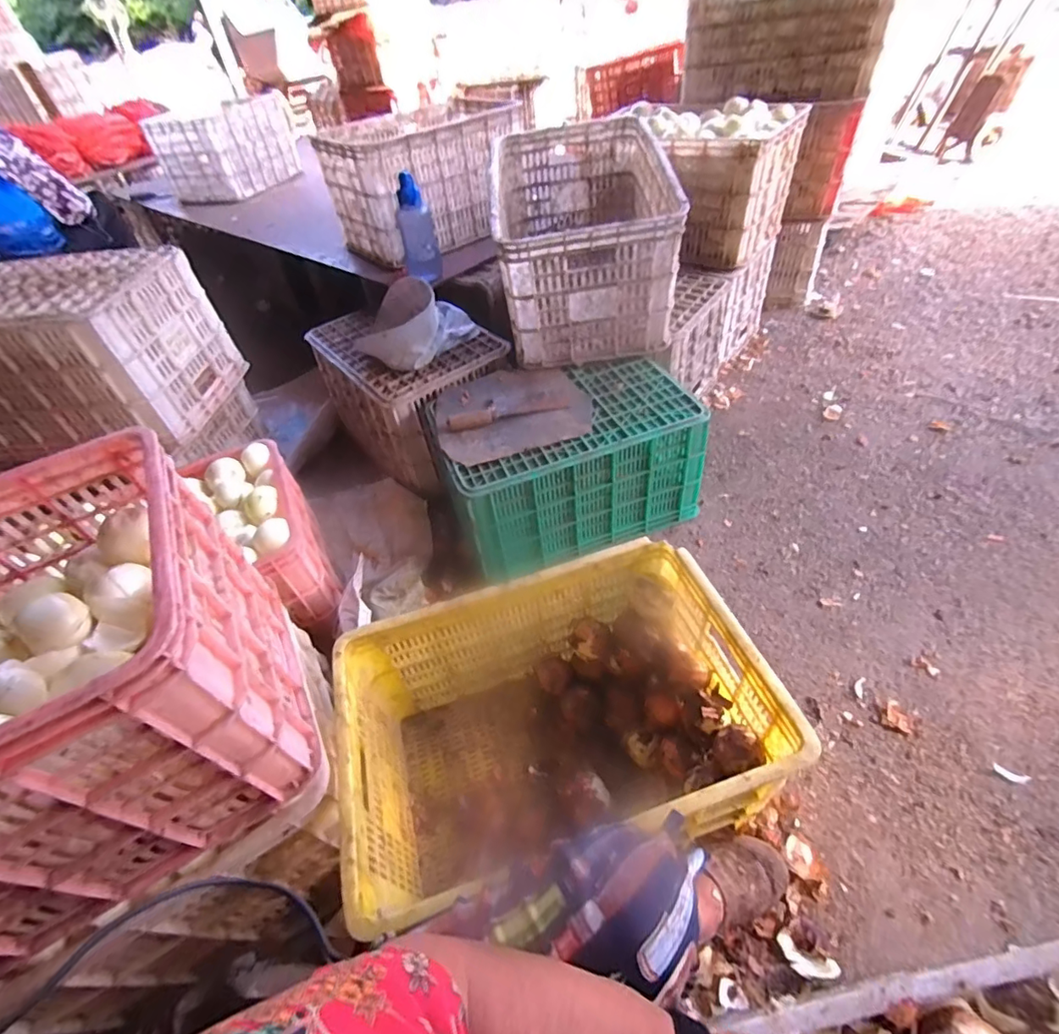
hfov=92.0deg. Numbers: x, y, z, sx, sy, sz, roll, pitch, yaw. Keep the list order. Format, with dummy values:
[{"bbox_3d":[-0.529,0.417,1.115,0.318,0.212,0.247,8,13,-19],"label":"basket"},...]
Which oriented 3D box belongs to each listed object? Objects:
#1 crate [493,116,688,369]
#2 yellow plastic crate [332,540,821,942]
[{"bbox_3d":[0.118,-0.616,1.160,0.344,0.319,0.518,-5,47,4],"label":"crate"},{"bbox_3d":[0.032,0.299,0.726,0.514,0.273,0.346,-15,48,-9],"label":"yellow plastic crate"}]

